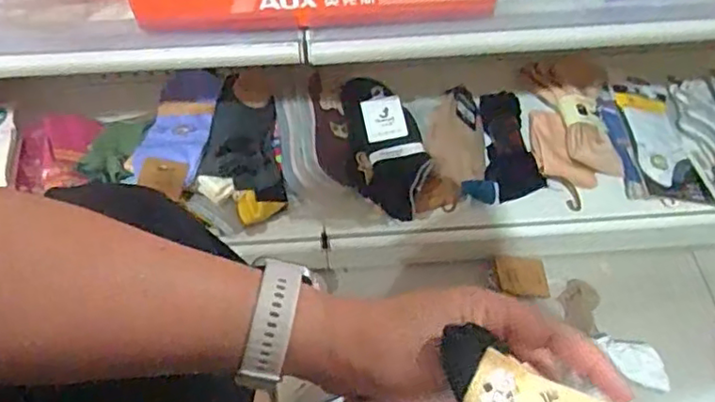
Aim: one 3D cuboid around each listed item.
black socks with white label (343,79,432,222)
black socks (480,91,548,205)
[{"bbox_3d":[0.040,-0.076,0.872,0.101,0.044,0.221,-9,55,-4],"label":"black socks with white label"},{"bbox_3d":[0.207,-0.079,0.877,0.074,0.038,0.164,-8,55,-4],"label":"black socks"}]

